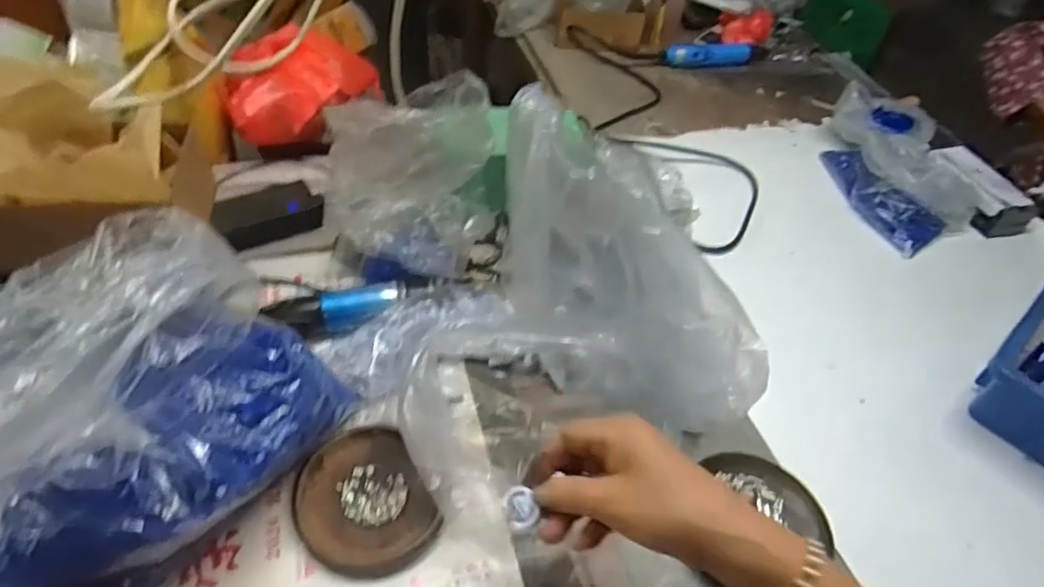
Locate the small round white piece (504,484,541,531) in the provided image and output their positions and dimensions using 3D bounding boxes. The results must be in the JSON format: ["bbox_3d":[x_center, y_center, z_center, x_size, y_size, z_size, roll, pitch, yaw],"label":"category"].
[{"bbox_3d":[-0.001,0.133,0.369,0.021,0.004,0.025,-22,63,17],"label":"small round white piece"}]

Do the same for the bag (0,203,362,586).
[{"bbox_3d":[-0.261,0.079,0.384,0.187,0.202,0.224,18,46,13],"label":"bag"}]

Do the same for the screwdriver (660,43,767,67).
[{"bbox_3d":[0.352,-0.430,1.074,0.212,0.035,0.043,-10,48,-17],"label":"screwdriver"}]

